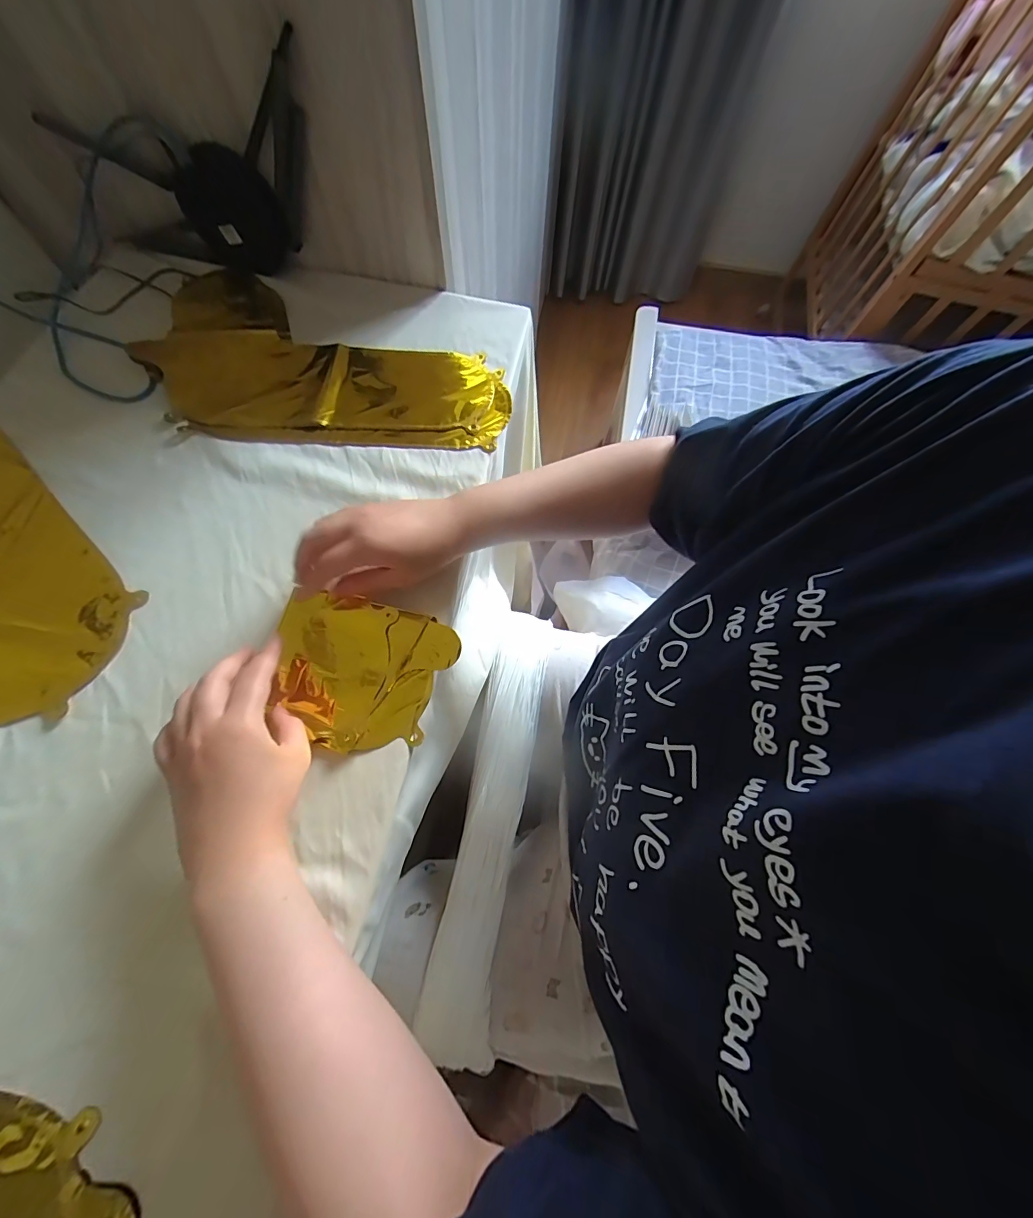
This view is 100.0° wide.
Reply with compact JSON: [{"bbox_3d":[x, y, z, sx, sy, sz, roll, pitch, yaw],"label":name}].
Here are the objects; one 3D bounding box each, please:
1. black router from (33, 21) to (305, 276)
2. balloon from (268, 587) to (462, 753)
[{"bbox_3d":[-0.352,-0.475,0.483,0.311,0.178,0.038,7,68,2],"label":"black router"},{"bbox_3d":[-0.135,0.053,0.371,0.144,0.021,0.121,16,78,2],"label":"balloon"}]

